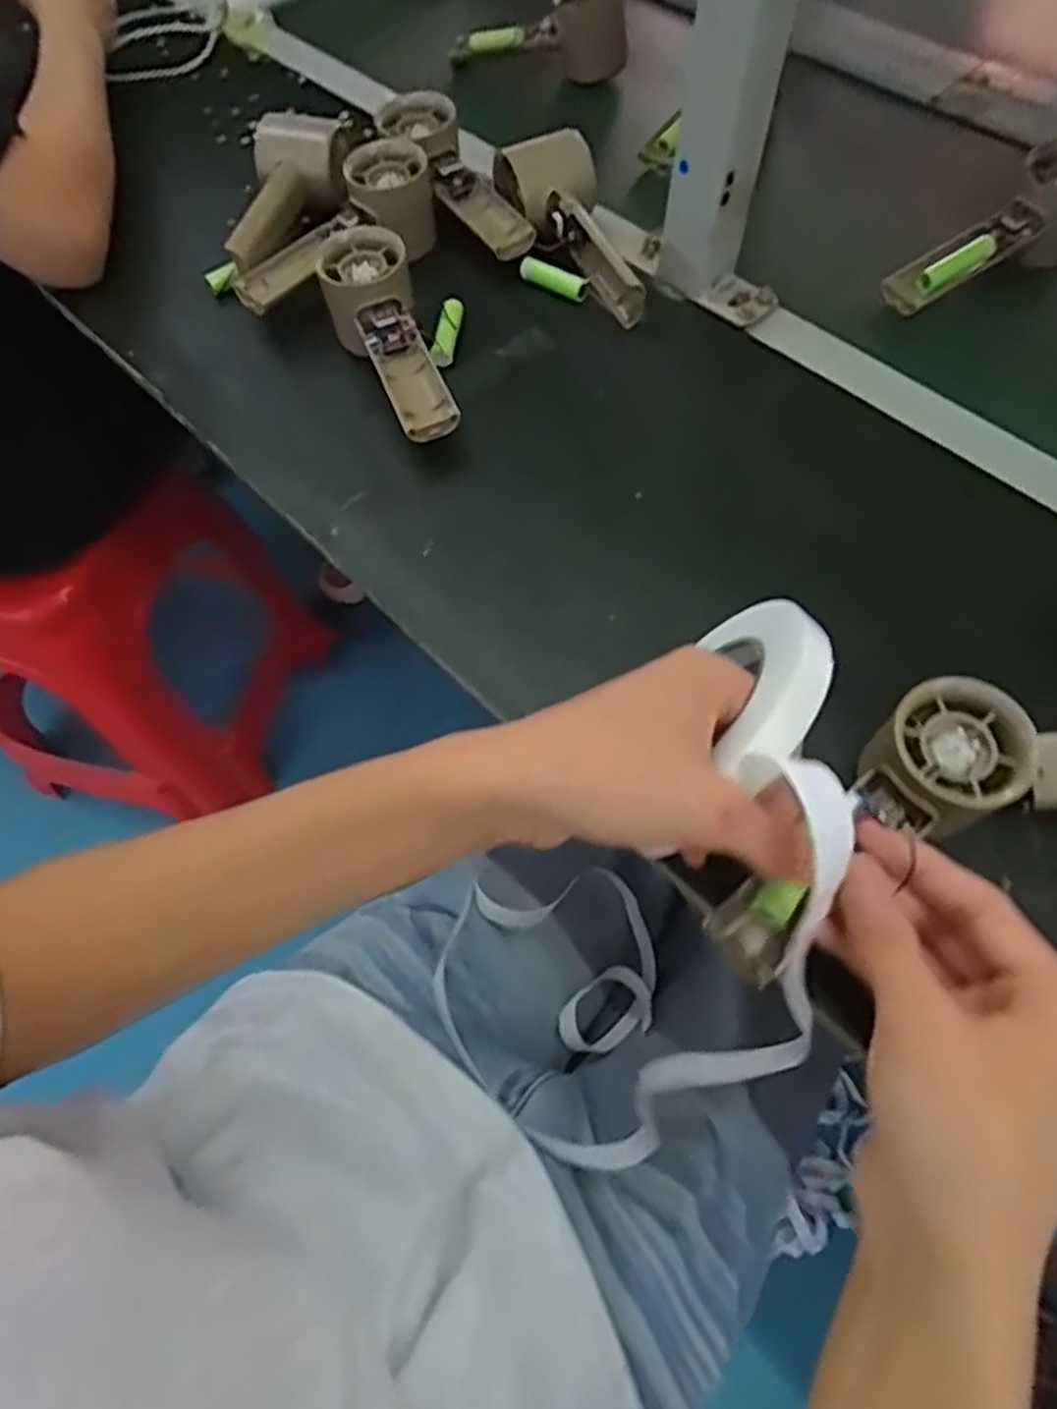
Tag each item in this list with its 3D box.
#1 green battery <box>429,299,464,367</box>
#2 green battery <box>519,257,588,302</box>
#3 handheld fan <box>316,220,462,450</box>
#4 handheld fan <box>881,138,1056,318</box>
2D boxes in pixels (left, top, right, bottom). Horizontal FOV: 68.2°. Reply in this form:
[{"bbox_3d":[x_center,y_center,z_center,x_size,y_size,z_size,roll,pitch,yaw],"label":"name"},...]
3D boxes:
[{"bbox_3d":[-0.053,-0.246,0.514,0.013,0.012,0.048,13,83,9],"label":"green battery"},{"bbox_3d":[0.017,-0.290,0.533,0.048,0.016,0.014,24,66,14],"label":"green battery"},{"bbox_3d":[-0.087,-0.226,0.487,0.054,0.053,0.154,-20,64,-8],"label":"handheld fan"},{"bbox_3d":[0.311,-0.311,0.524,0.157,0.046,0.052,-31,65,3],"label":"handheld fan"}]

